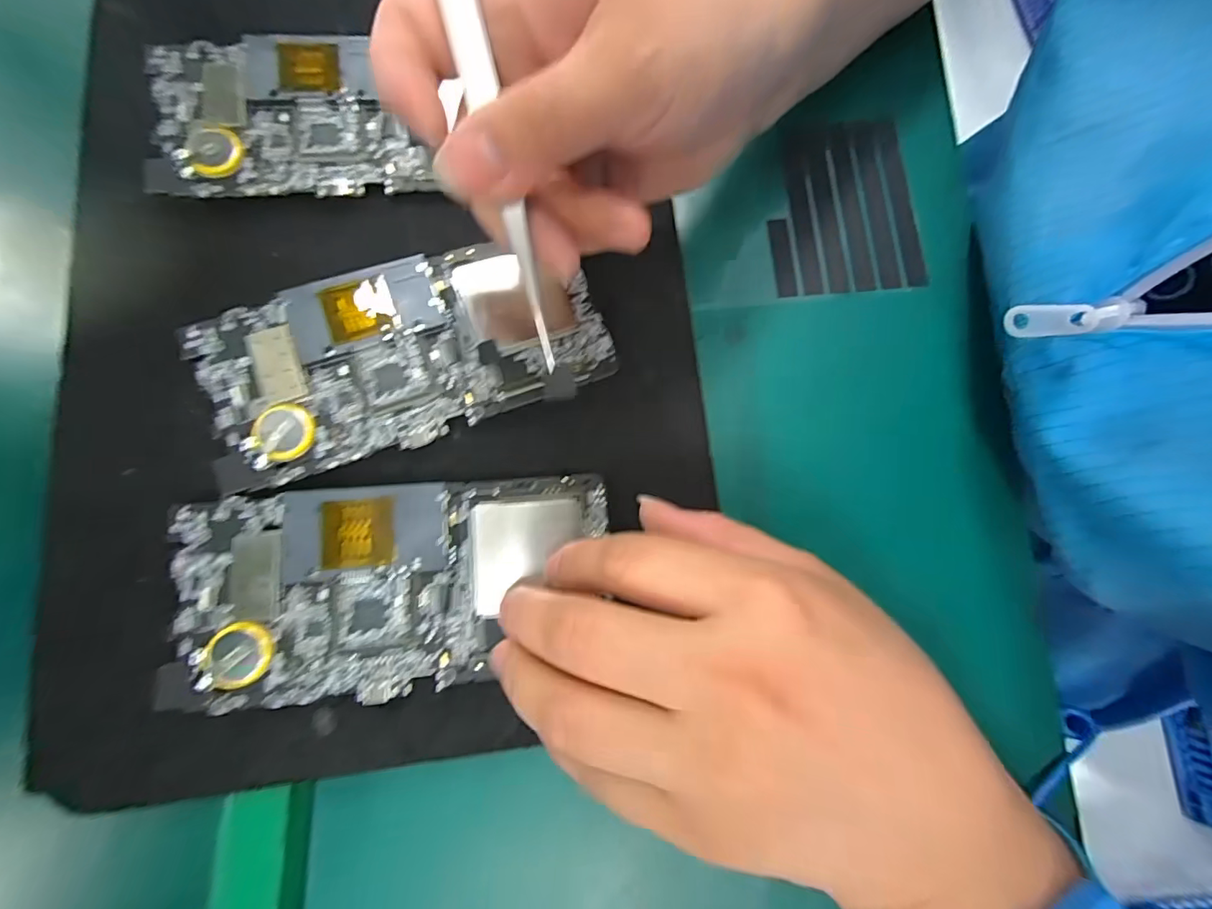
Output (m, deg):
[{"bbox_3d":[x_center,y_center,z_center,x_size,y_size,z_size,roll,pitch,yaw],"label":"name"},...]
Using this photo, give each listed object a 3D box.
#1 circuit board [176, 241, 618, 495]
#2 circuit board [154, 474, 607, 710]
[{"bbox_3d":[-0.079,-0.043,0.205,0.152,0.005,0.074,-20,83,-11],"label":"circuit board"},{"bbox_3d":[-0.076,0.048,0.188,0.151,0.005,0.074,-2,81,-9],"label":"circuit board"}]

